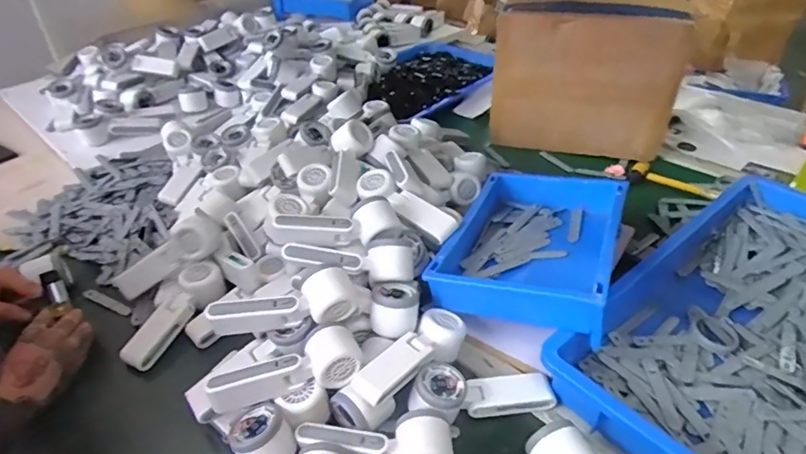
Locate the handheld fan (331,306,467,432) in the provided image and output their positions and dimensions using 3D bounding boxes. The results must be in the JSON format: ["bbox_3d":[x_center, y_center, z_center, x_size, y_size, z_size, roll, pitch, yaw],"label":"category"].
[{"bbox_3d":[0.003,0.166,0.616,0.184,0.067,0.051,-30,46,-32],"label":"handheld fan"}]

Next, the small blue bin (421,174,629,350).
[{"bbox_3d":[0.186,0.006,0.724,0.207,0.080,0.312,14,40,19],"label":"small blue bin"}]

